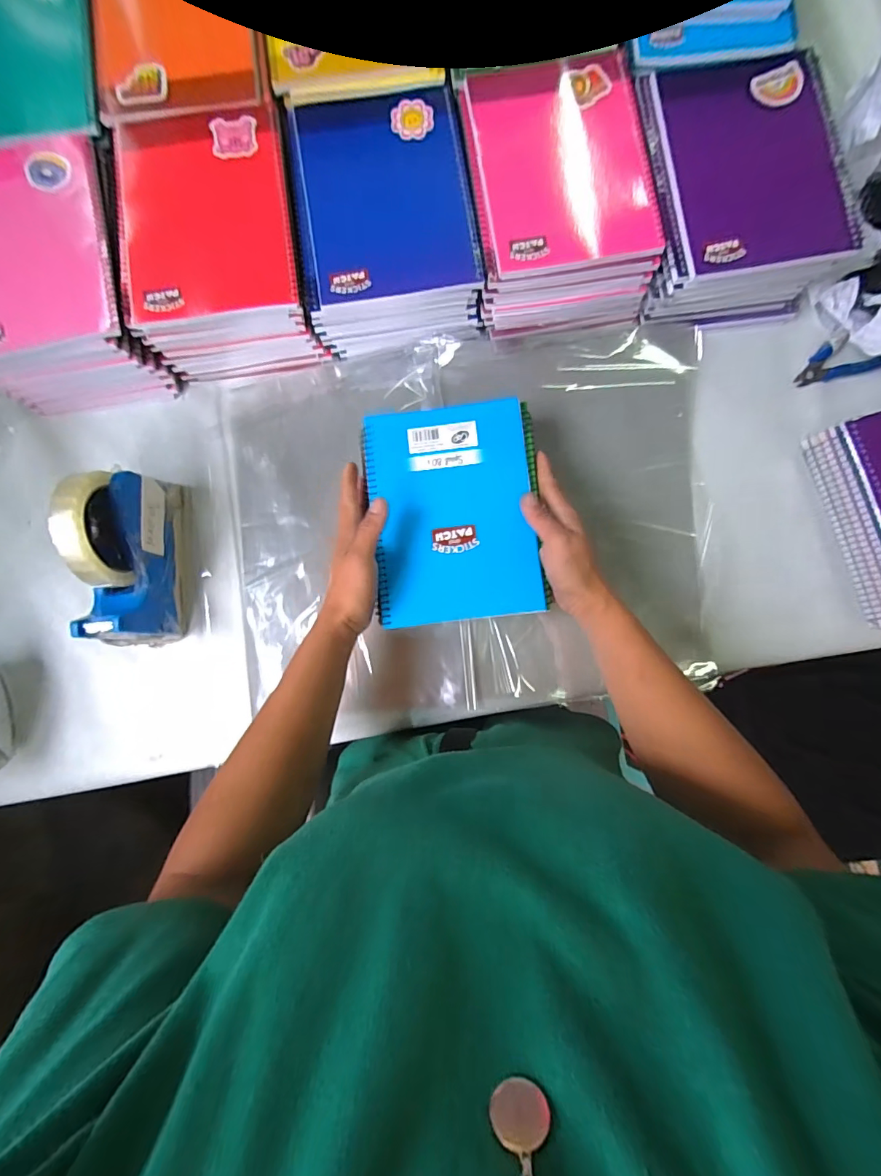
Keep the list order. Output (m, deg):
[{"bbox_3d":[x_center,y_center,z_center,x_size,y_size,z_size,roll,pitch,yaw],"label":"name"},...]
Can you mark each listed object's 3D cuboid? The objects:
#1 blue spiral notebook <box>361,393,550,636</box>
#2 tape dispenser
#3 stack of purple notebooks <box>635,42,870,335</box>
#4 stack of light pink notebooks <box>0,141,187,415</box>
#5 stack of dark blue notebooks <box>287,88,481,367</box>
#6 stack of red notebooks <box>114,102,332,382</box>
[{"bbox_3d":[0.013,-0.070,0.423,0.151,0.012,0.195,-6,86,1],"label":"blue spiral notebook"},{"bbox_3d":[-0.289,-0.028,0.426,0.056,0.117,0.160,3,86,1],"label":"tape dispenser"},{"bbox_3d":[0.274,-0.371,0.445,0.173,0.091,0.206,-9,86,0],"label":"stack of purple notebooks"},{"bbox_3d":[-0.371,-0.296,0.457,0.163,0.094,0.200,-8,86,1],"label":"stack of light pink notebooks"},{"bbox_3d":[-0.048,-0.348,0.454,0.160,0.091,0.195,-6,86,1],"label":"stack of dark blue notebooks"},{"bbox_3d":[-0.213,-0.331,0.454,0.157,0.098,0.200,-9,86,0],"label":"stack of red notebooks"}]

